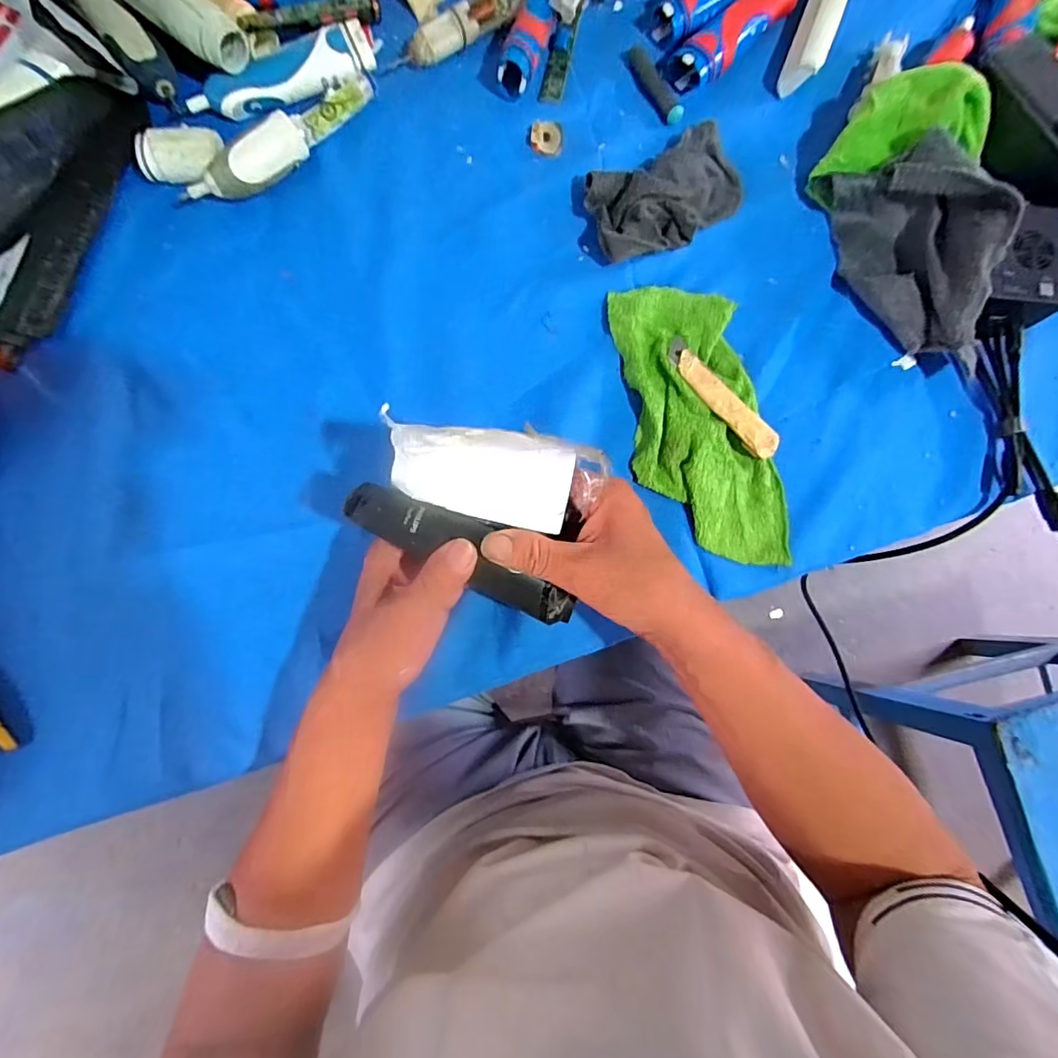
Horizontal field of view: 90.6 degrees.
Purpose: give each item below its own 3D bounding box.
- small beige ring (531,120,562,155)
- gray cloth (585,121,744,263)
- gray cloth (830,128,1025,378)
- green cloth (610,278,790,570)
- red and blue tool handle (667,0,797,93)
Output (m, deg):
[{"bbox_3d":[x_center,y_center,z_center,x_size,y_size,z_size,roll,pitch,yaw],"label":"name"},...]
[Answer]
[{"bbox_3d":[0.014,-0.307,0.410,0.024,0.009,0.020,8,84,-2],"label":"small beige ring"},{"bbox_3d":[0.104,-0.255,0.395,0.129,0.026,0.075,-30,87,-5],"label":"gray cloth"},{"bbox_3d":[0.289,-0.196,0.384,0.082,0.061,0.163,-12,85,-4],"label":"gray cloth"},{"bbox_3d":[0.126,-0.078,0.384,0.101,0.018,0.210,-8,85,-4],"label":"green cloth"},{"bbox_3d":[0.169,-0.400,0.416,0.128,0.022,0.037,-41,88,-6],"label":"red and blue tool handle"}]

